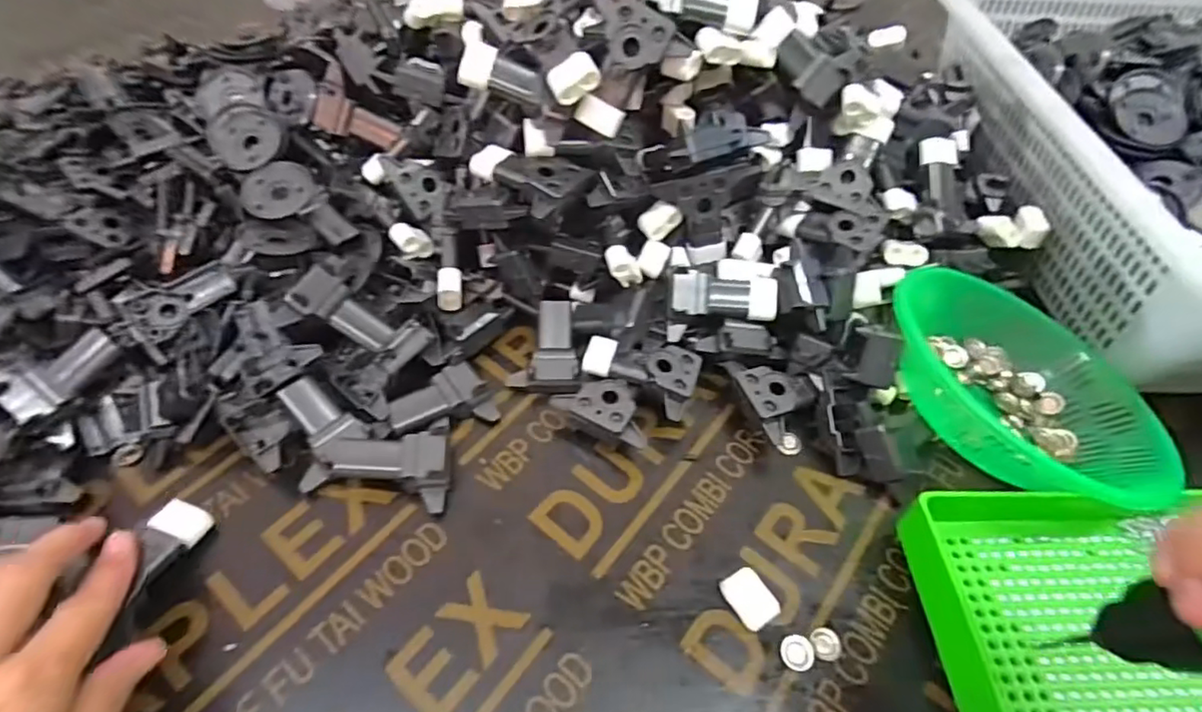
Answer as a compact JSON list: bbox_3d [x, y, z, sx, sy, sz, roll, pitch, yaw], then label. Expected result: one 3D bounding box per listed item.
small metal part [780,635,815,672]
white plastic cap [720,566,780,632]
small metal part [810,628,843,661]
[{"bbox_3d":[0.093,0.139,0.281,0.016,0.004,0.015,2,53,-1],"label":"small metal part"},{"bbox_3d":[0.073,0.118,0.292,0.019,0.010,0.027,-26,58,-21],"label":"white plastic cap"},{"bbox_3d":[0.107,0.136,0.284,0.014,0.004,0.014,-10,54,-10],"label":"small metal part"}]

